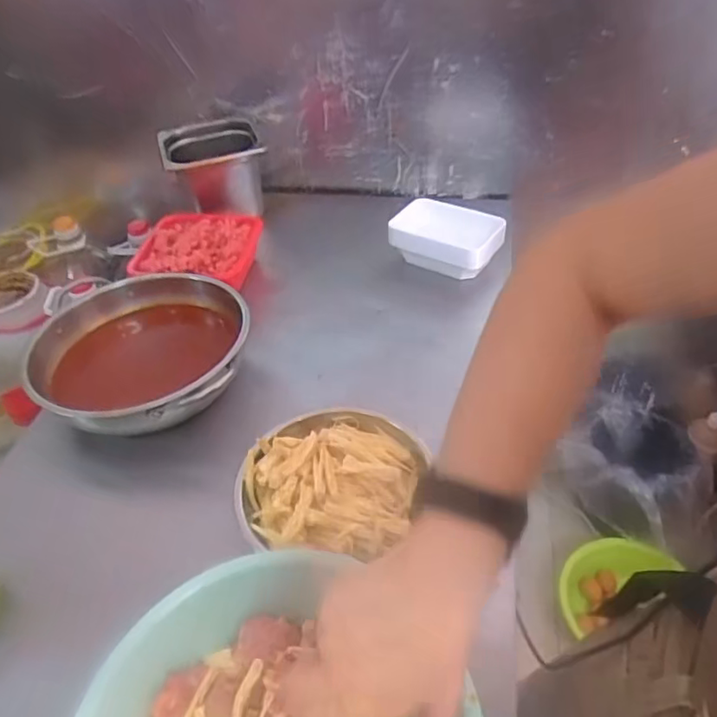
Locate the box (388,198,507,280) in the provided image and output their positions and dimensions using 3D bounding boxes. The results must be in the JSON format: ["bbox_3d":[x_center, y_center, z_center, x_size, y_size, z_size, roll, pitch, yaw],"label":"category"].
[{"bbox_3d":[0.138,-0.183,0.915,0.160,0.083,0.082,13,46,19],"label":"box"}]

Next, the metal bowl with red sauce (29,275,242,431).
[{"bbox_3d":[-0.267,0.002,0.745,0.255,0.093,0.240,-3,46,3],"label":"metal bowl with red sauce"}]

